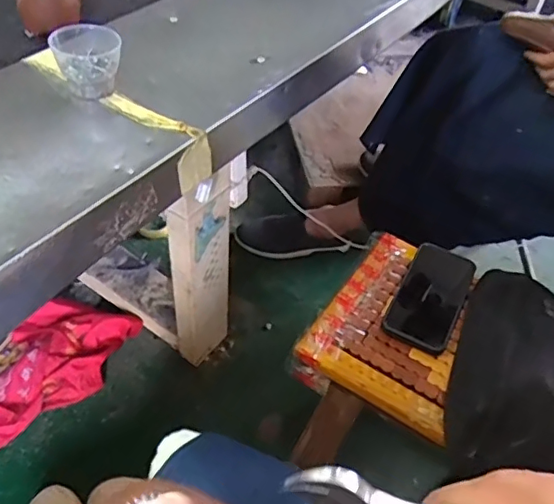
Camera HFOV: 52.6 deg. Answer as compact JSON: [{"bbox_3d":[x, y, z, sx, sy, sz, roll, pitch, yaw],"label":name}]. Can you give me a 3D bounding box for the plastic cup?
[{"bbox_3d":[-0.182,-0.183,0.545,0.061,0.055,0.050,-12,50,-16],"label":"plastic cup"}]

